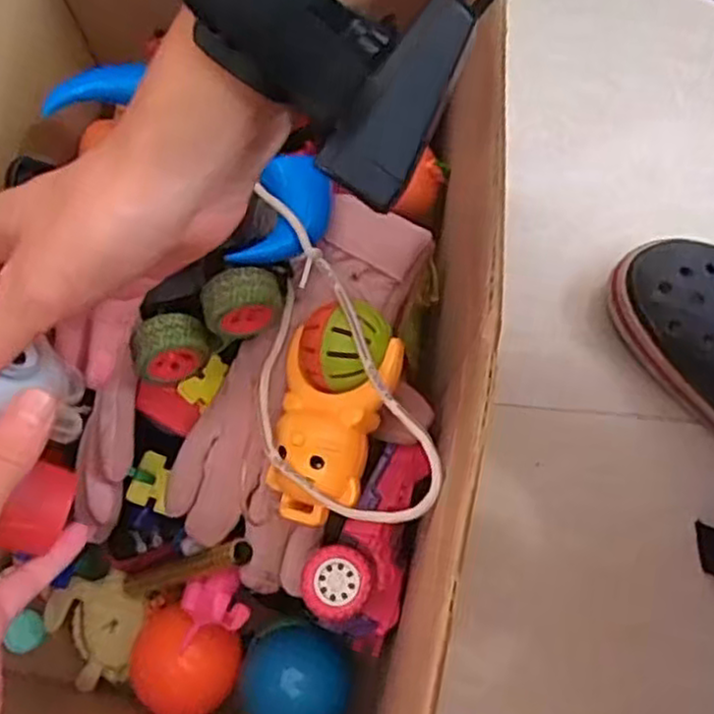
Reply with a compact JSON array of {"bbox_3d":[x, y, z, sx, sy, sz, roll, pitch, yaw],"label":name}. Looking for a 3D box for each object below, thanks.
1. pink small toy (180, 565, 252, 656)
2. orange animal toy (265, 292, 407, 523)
[{"bbox_3d":[-0.084,0.144,0.412,0.055,0.022,0.031,-29,46,32],"label":"pink small toy"},{"bbox_3d":[-0.011,0.026,0.355,0.058,0.035,0.108,8,73,4],"label":"orange animal toy"}]

